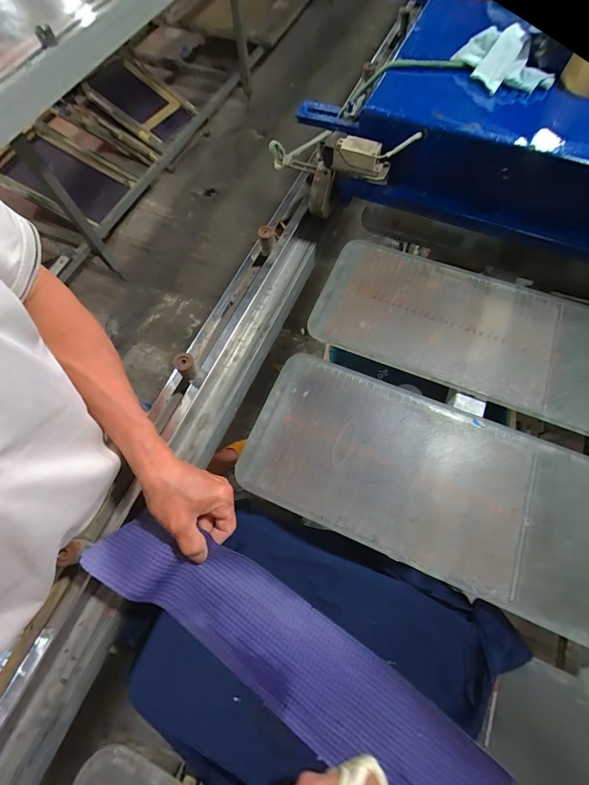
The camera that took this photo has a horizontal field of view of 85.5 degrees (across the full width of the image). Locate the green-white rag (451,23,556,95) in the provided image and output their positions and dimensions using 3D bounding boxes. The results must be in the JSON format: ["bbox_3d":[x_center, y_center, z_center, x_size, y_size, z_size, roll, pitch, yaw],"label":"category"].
[{"bbox_3d":[0.245,-0.384,0.370,0.116,0.040,0.048,25,72,11],"label":"green-white rag"}]

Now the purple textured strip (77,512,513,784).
[{"bbox_3d":[-0.004,0.258,0.296,0.427,0.034,0.099,31,73,12],"label":"purple textured strip"}]

